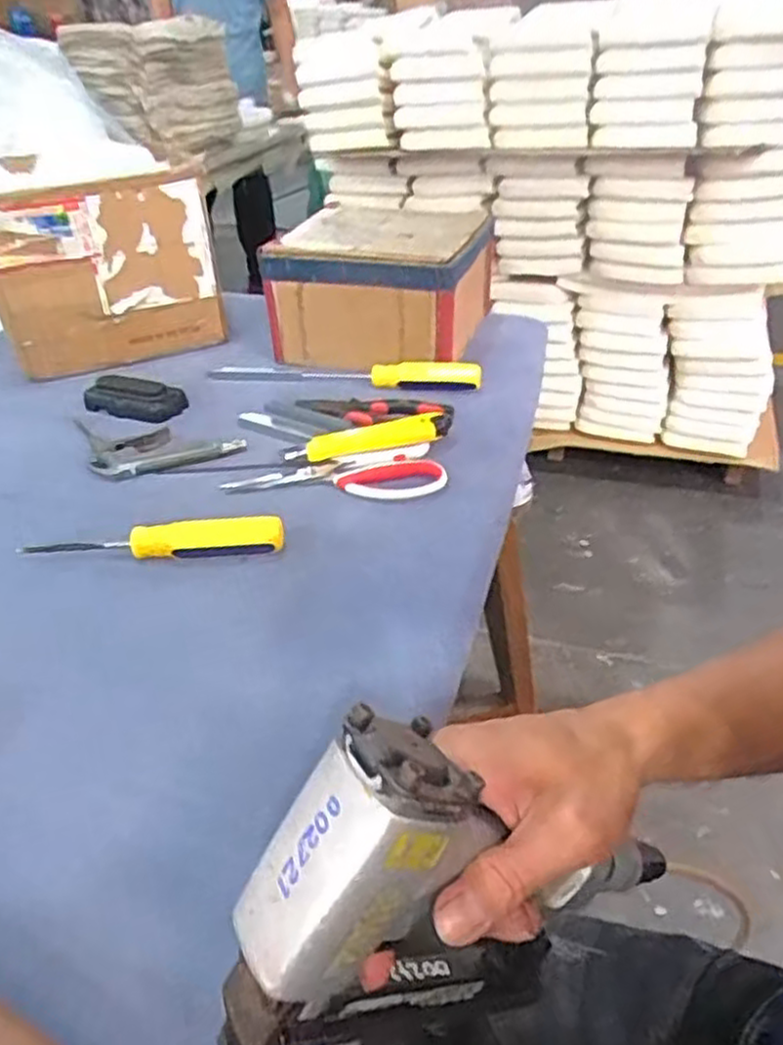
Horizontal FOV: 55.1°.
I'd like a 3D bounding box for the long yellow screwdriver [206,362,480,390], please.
[{"bbox_3d":[-0.052,-0.167,0.812,0.296,0.023,0.037,3,35,9],"label":"long yellow screwdriver"}]

